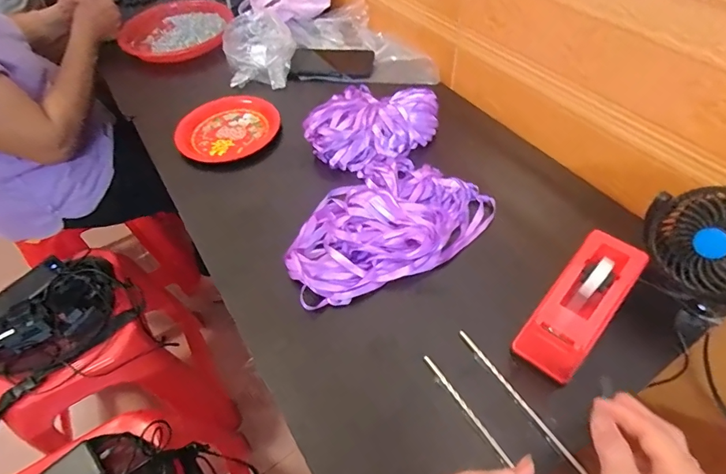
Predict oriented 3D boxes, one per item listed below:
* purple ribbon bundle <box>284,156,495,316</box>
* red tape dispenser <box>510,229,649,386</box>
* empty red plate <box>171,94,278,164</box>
[{"bbox_3d":[0.024,-0.020,0.546,0.276,0.035,0.183,-38,58,-23],"label":"purple ribbon bundle"},{"bbox_3d":[0.221,0.068,0.435,0.062,0.062,0.161,35,62,28],"label":"red tape dispenser"},{"bbox_3d":[-0.228,-0.184,0.722,0.163,0.022,0.150,-2,51,3],"label":"empty red plate"}]

